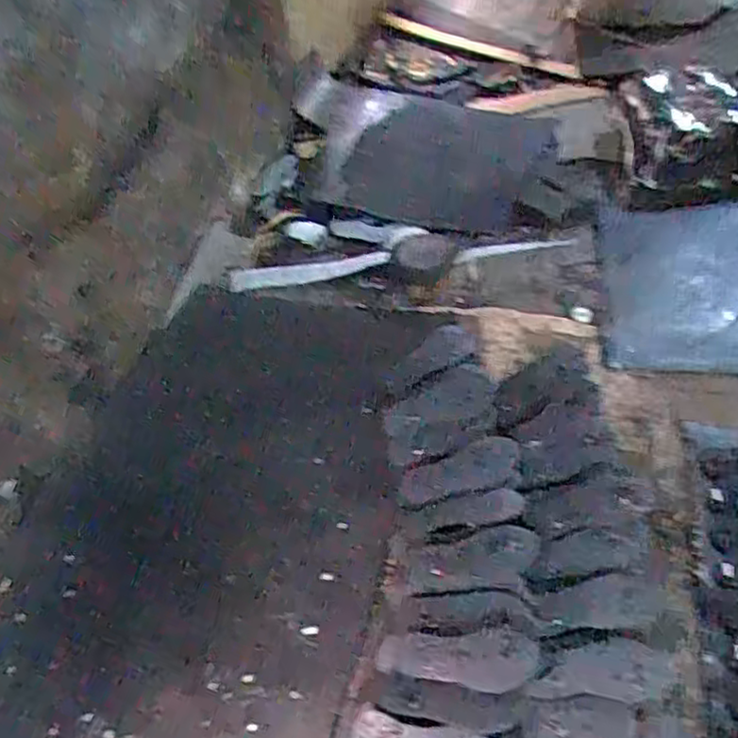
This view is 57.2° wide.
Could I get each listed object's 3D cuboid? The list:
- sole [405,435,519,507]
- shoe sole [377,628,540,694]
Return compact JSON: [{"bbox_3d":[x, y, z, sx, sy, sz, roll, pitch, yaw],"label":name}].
[{"bbox_3d":[0.192,0.210,1.400,0.245,0.022,0.106,-18,47,-5],"label":"sole"},{"bbox_3d":[0.152,0.492,1.145,0.264,0.011,0.096,-6,47,5],"label":"shoe sole"}]

